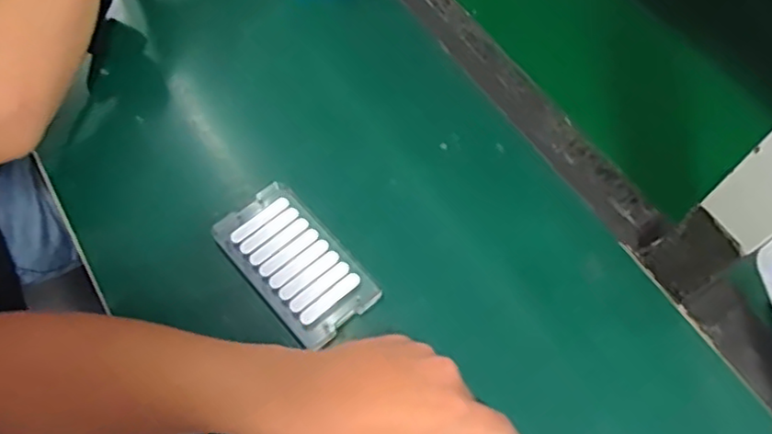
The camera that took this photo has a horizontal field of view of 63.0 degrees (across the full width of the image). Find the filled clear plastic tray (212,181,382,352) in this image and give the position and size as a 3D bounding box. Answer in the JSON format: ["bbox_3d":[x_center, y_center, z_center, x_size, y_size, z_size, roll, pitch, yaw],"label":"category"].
[{"bbox_3d":[-0.068,0.033,0.466,0.068,0.012,0.121,-38,69,-18],"label":"filled clear plastic tray"}]

